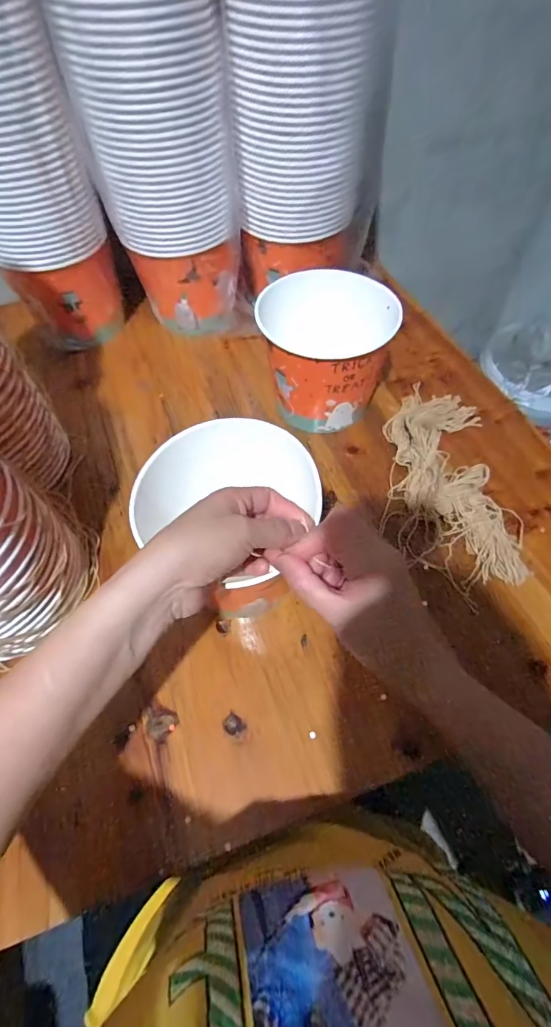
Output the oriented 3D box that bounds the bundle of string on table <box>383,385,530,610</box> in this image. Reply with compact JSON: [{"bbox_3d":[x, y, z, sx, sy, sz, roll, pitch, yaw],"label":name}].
[{"bbox_3d":[0.209,-0.047,0.497,0.141,0.034,0.277,5,58,4],"label":"bundle of string on table"}]

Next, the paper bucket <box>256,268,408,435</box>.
[{"bbox_3d":[0.062,-0.195,0.539,0.148,0.136,0.140,-1,58,1],"label":"paper bucket"}]

